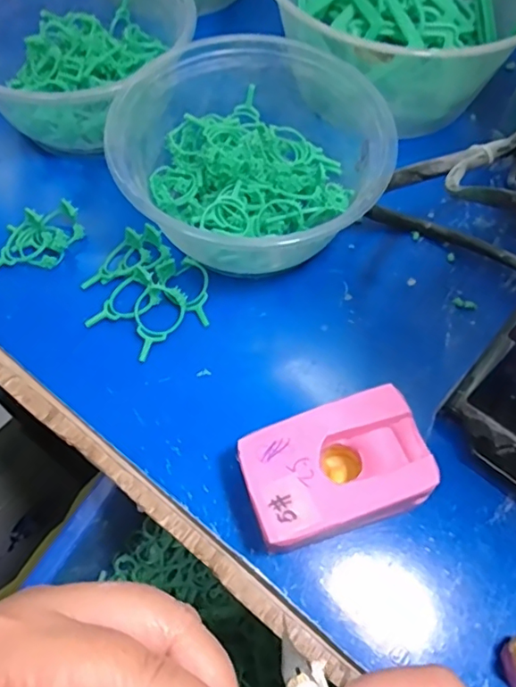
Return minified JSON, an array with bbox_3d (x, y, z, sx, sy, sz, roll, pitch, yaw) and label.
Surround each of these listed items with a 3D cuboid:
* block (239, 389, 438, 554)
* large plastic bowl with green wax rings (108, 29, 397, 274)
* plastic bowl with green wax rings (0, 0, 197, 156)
[{"bbox_3d":[0.030,0.053,0.228,0.070,0.038,0.048,-16,64,-9],"label":"block"},{"bbox_3d":[-0.003,-0.098,0.292,0.137,0.059,0.117,-17,64,-10],"label":"large plastic bowl with green wax rings"},{"bbox_3d":[-0.101,-0.168,0.324,0.130,0.063,0.136,1,62,-1],"label":"plastic bowl with green wax rings"}]

